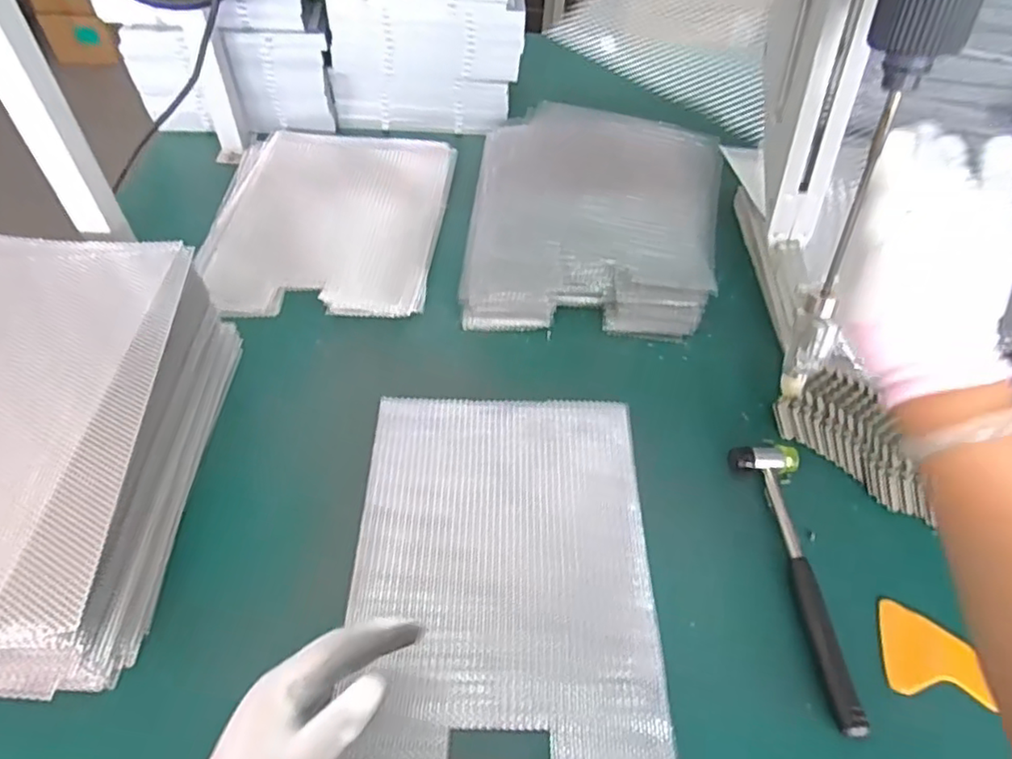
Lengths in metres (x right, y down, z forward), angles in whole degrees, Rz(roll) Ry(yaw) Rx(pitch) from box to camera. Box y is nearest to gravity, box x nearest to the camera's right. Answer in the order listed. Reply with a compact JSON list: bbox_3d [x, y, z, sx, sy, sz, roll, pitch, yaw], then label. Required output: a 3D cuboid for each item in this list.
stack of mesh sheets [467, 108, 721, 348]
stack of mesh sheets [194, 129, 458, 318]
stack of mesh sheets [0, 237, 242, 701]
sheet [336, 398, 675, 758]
[{"bbox_3d":[0.109,-0.207,0.777,0.300,0.082,0.353,6,52,1],"label":"stack of mesh sheets"},{"bbox_3d":[-0.220,-0.215,0.793,0.280,0.034,0.355,1,52,-3],"label":"stack of mesh sheets"},{"bbox_3d":[-0.407,0.050,0.493,0.275,0.145,0.343,1,52,-3],"label":"stack of mesh sheets"},{"bbox_3d":[-0.001,0.156,0.523,0.241,0.009,0.322,2,54,-2],"label":"sheet"}]

